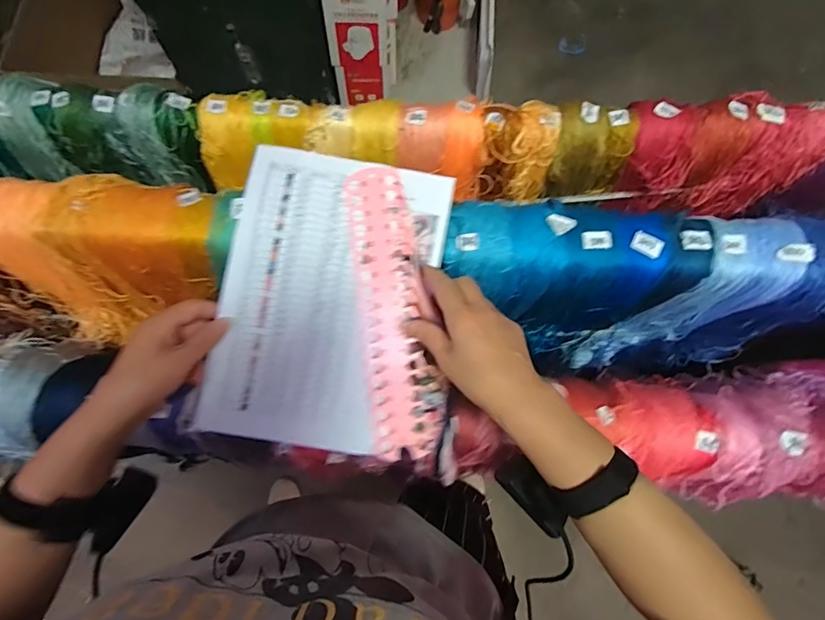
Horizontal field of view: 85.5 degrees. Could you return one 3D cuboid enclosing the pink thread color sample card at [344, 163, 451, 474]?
[{"bbox_3d":[-0.016,0.005,0.454,0.071,0.011,0.297,-7,88,5],"label":"pink thread color sample card"}]

